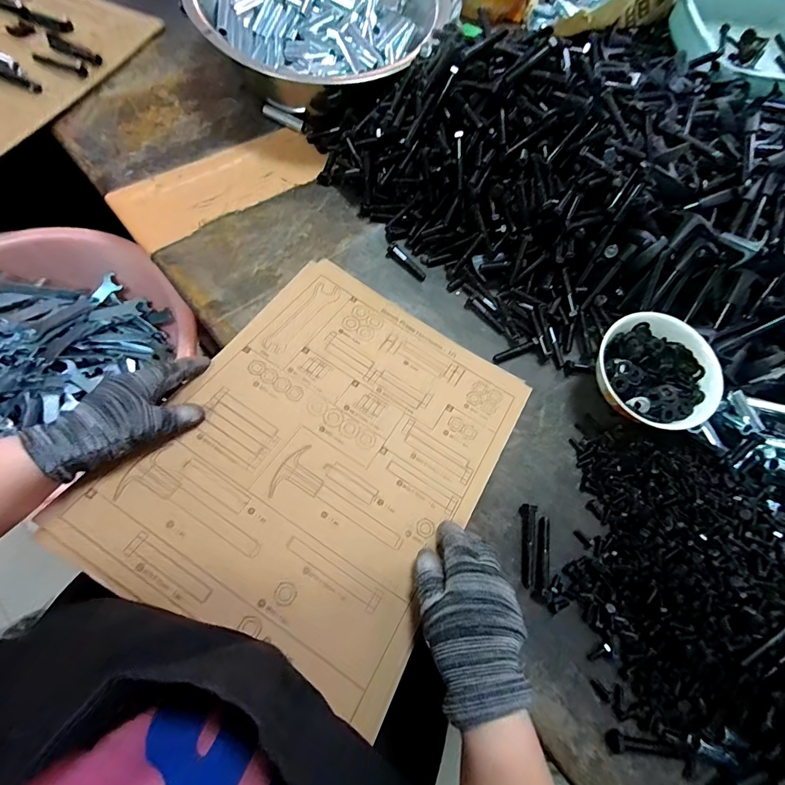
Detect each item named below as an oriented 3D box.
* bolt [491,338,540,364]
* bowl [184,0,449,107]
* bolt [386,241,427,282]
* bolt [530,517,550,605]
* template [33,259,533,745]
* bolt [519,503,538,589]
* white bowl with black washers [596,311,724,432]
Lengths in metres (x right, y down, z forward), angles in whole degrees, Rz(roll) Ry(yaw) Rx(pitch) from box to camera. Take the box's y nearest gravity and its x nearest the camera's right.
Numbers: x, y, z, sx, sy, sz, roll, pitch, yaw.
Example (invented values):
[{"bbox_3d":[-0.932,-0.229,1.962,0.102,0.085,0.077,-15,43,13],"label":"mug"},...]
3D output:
[{"bbox_3d":[0.150,-0.052,0.488,0.061,0.008,0.010,-22,72,-17],"label":"bolt"},{"bbox_3d":[-0.097,-0.564,0.580,0.326,0.116,0.326,3,67,-7],"label":"bowl"},{"bbox_3d":[0.019,-0.169,0.516,0.062,0.014,0.016,40,67,9],"label":"bolt"},{"bbox_3d":[0.150,0.166,0.398,0.015,0.010,0.079,16,66,-1],"label":"bolt"},{"bbox_3d":[-0.055,0.050,0.393,0.294,0.008,0.372,32,60,5],"label":"template"},{"bbox_3d":[0.137,0.153,0.401,0.013,0.017,0.077,8,66,-5],"label":"bolt"},{"bbox_3d":[0.294,-0.018,0.457,0.123,0.051,0.131,-29,74,-19],"label":"white bowl with black washers"}]

